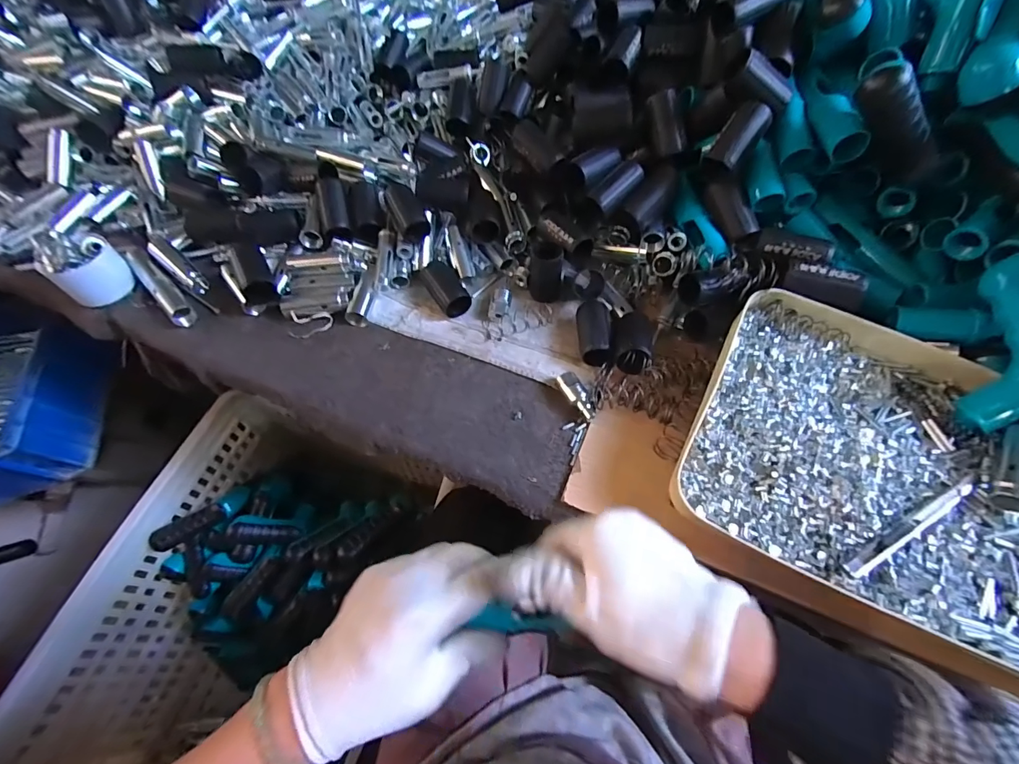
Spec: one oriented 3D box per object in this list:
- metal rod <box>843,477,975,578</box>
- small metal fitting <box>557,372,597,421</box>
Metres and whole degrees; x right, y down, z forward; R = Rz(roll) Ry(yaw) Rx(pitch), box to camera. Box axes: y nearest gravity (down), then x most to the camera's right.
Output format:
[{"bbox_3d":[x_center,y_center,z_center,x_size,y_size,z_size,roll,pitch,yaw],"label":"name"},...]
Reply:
[{"bbox_3d":[0.286,0.101,0.312,0.124,0.010,0.014,-25,62,-14],"label":"metal rod"},{"bbox_3d":[0.065,0.013,0.420,0.019,0.017,0.052,-28,63,-16],"label":"small metal fitting"}]

